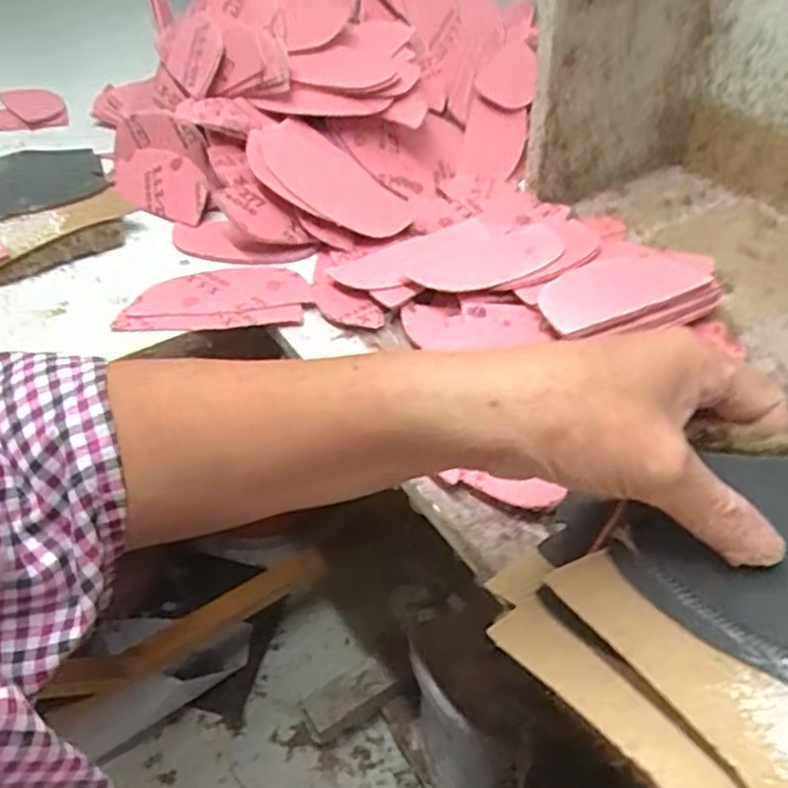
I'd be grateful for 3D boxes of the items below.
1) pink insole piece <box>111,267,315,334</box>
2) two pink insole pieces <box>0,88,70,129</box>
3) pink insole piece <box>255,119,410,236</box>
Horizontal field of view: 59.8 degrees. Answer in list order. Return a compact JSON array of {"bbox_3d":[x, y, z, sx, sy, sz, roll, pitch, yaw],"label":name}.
[{"bbox_3d":[-0.138,-0.077,0.533,0.141,0.013,0.073,-6,46,-3],"label":"pink insole piece"},{"bbox_3d":[-0.479,-0.355,0.850,0.135,0.015,0.136,-12,46,-17],"label":"two pink insole pieces"},{"bbox_3d":[-0.053,-0.183,0.593,0.143,0.011,0.074,35,53,0],"label":"pink insole piece"}]

